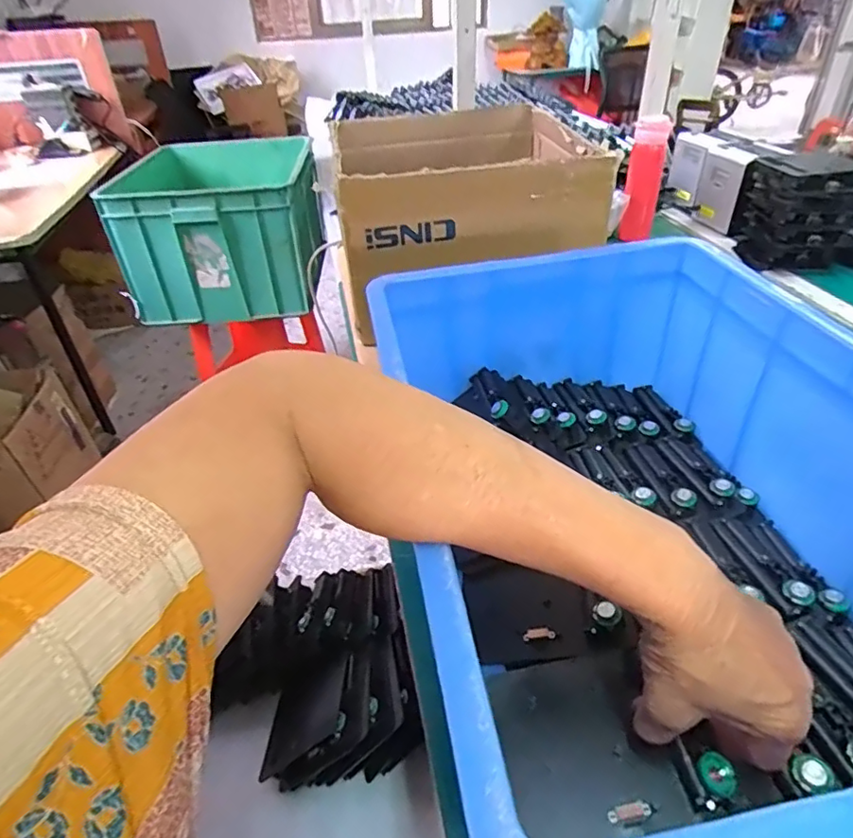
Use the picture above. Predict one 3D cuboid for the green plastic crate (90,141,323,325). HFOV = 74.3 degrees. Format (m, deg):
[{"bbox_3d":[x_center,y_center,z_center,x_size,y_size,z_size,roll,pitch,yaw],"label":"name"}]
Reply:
[{"bbox_3d":[-0.611,-0.599,1.721,0.524,0.335,0.660,-6,38,-4],"label":"green plastic crate"}]

